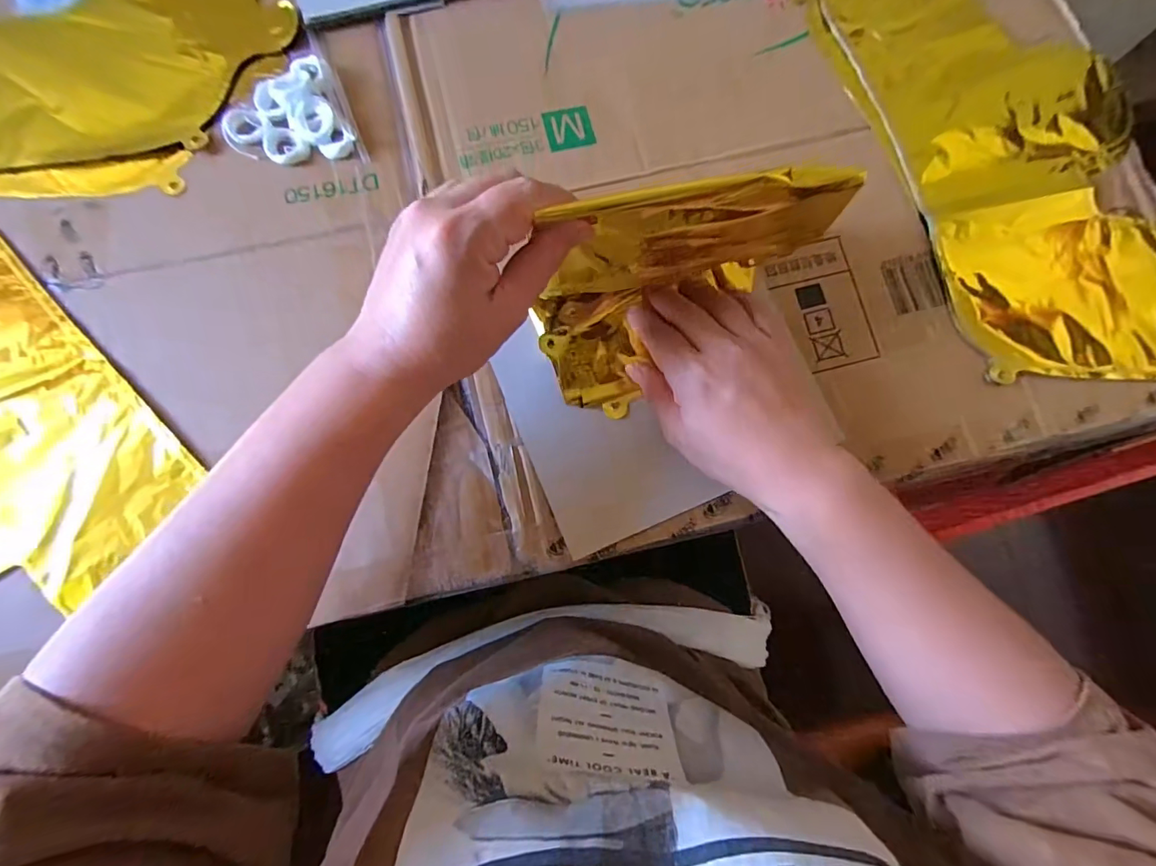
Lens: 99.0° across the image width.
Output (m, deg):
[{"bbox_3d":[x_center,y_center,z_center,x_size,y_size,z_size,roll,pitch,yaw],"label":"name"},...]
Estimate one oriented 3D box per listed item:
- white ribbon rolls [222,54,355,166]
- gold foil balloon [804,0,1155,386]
[{"bbox_3d":[-0.208,-0.221,0.348,0.075,0.015,0.080,0,80,-1],"label":"white ribbon rolls"},{"bbox_3d":[0.315,-0.204,0.351,0.188,0.014,0.383,-18,80,-4],"label":"gold foil balloon"}]

